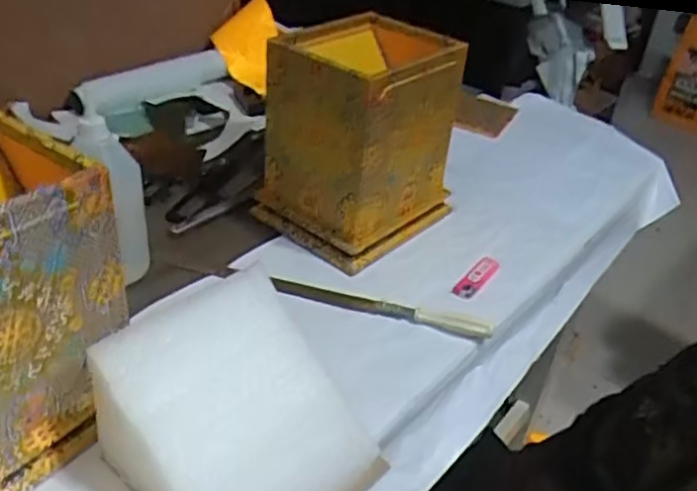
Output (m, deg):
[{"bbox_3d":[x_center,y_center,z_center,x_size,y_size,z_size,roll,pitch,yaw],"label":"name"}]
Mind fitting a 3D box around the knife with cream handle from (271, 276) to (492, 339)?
[{"bbox_3d":[0.031,0.062,0.680,0.228,0.009,0.028,13,35,8],"label":"knife with cream handle"}]

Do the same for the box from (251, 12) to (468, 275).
[{"bbox_3d":[0.018,-0.134,0.775,0.177,0.218,0.216,31,41,31],"label":"box"}]

